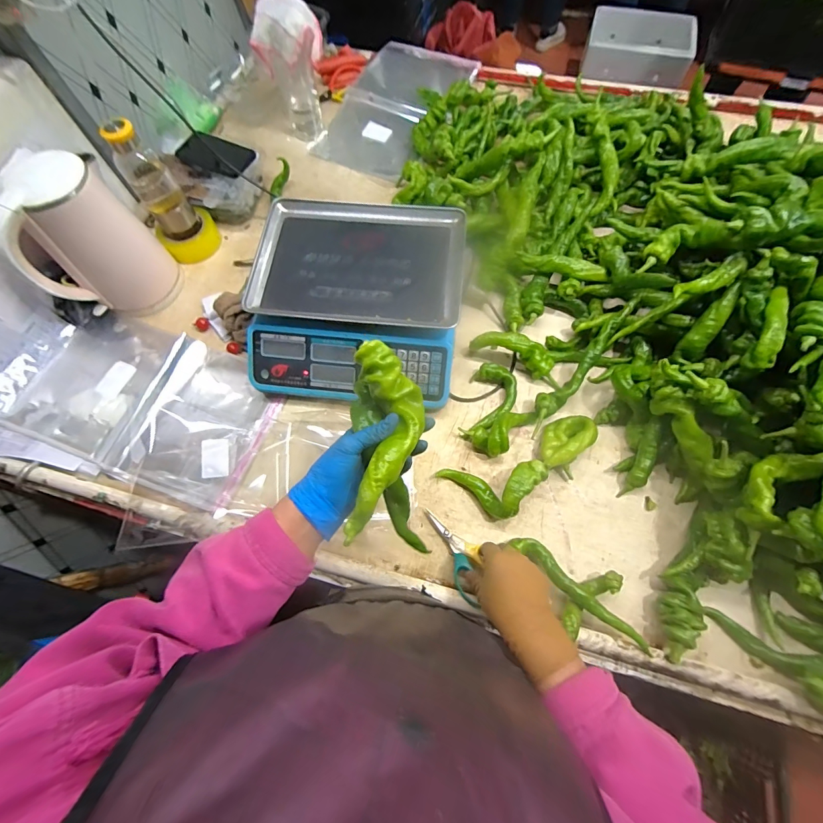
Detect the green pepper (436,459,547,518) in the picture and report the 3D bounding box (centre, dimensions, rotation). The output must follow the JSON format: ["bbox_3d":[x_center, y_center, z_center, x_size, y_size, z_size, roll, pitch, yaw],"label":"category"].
[{"bbox_3d":[0.119,0.117,0.564,0.151,0.063,0.077,-3,68,1],"label":"green pepper"}]

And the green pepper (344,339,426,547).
[{"bbox_3d":[-0.029,0.028,0.392,0.070,0.040,0.196,6,73,5],"label":"green pepper"}]

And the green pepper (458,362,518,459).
[{"bbox_3d":[0.127,-0.007,0.618,0.075,0.054,0.150,14,69,8],"label":"green pepper"}]

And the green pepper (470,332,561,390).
[{"bbox_3d":[0.184,-0.097,0.645,0.161,0.051,0.036,27,71,0],"label":"green pepper"}]

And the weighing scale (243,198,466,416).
[{"bbox_3d":[-0.085,-0.188,0.654,0.326,0.124,0.328,6,68,5],"label":"weighing scale"}]

